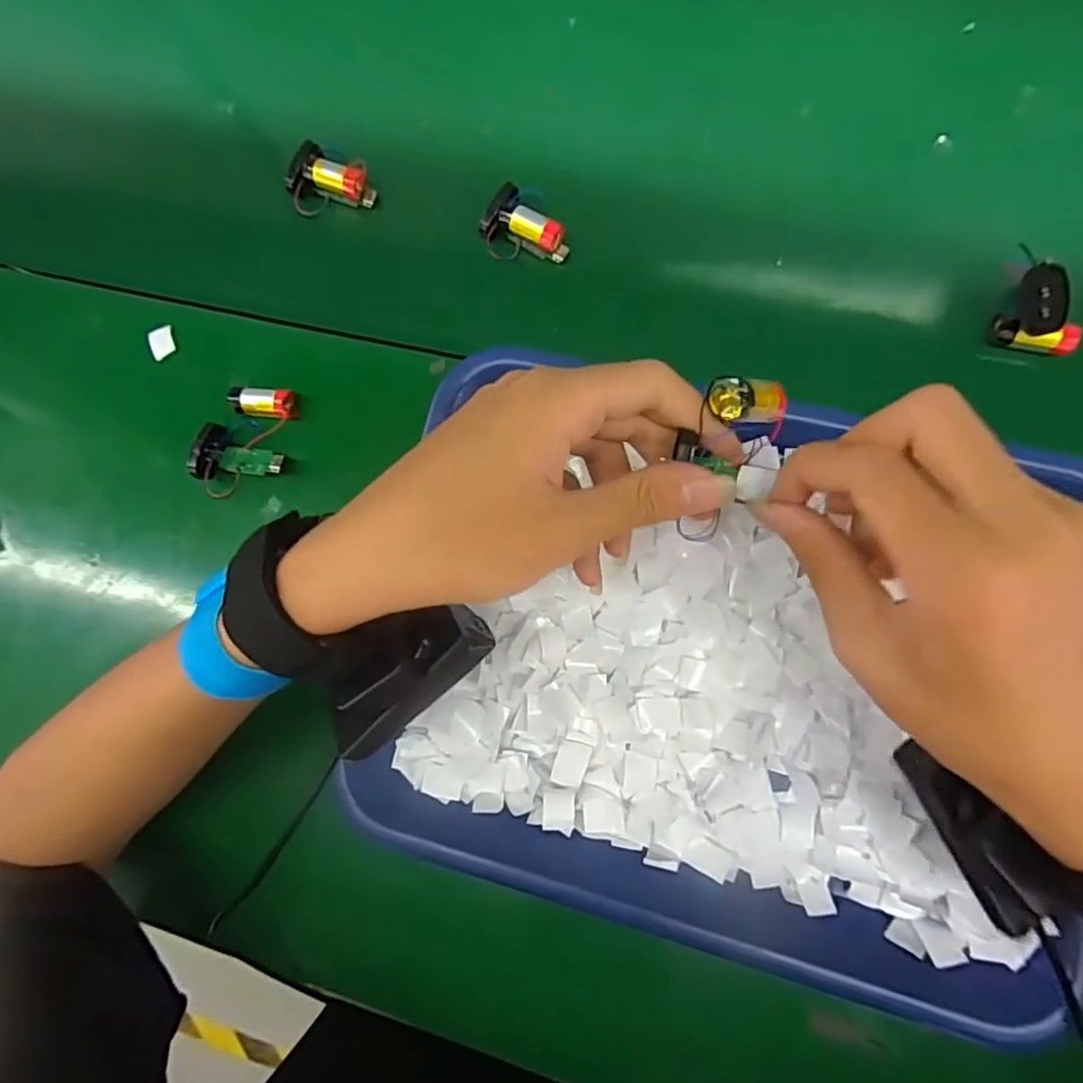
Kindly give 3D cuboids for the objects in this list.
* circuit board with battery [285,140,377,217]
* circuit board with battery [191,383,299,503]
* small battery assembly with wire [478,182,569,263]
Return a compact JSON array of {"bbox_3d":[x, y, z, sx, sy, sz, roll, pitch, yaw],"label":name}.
[{"bbox_3d":[-0.129,-0.217,0.388,0.048,0.020,0.039,24,86,9],"label":"circuit board with battery"},{"bbox_3d":[-0.168,-0.056,0.368,0.048,0.029,0.067,11,84,8],"label":"circuit board with battery"},{"bbox_3d":[-0.007,-0.181,0.368,0.048,0.023,0.034,26,86,9],"label":"small battery assembly with wire"}]

